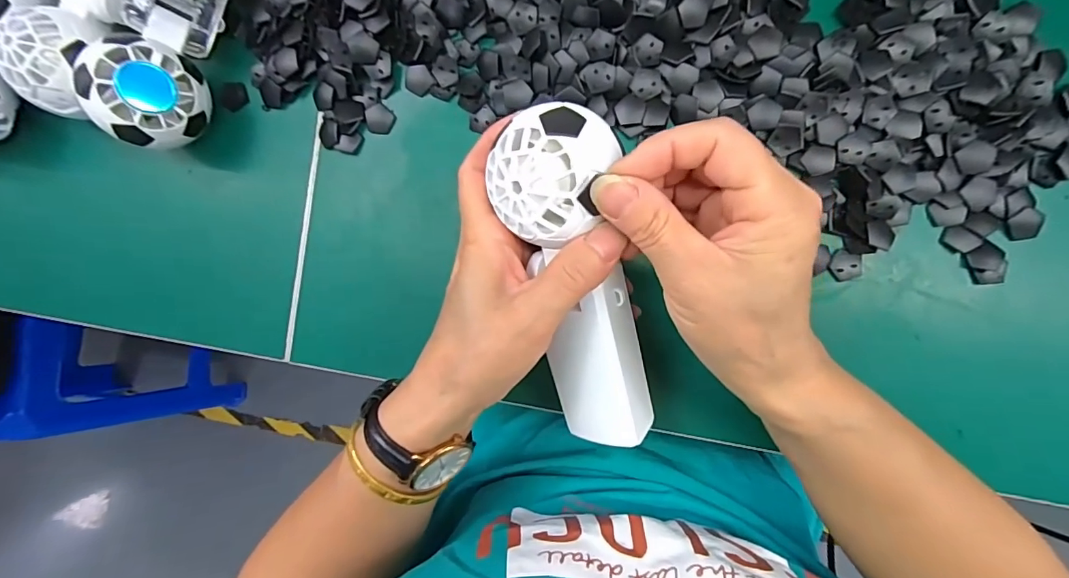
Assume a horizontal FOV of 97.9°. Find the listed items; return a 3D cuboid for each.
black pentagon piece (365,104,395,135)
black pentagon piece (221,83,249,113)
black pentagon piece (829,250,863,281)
[{"bbox_3d":[-0.102,-0.112,0.308,0.018,0.004,0.019,9,91,5],"label":"black pentagon piece"},{"bbox_3d":[-0.204,-0.131,0.316,0.017,0.006,0.017,-6,90,5],"label":"black pentagon piece"},{"bbox_3d":[0.186,-0.014,0.278,0.018,0.004,0.018,-6,90,5],"label":"black pentagon piece"}]

